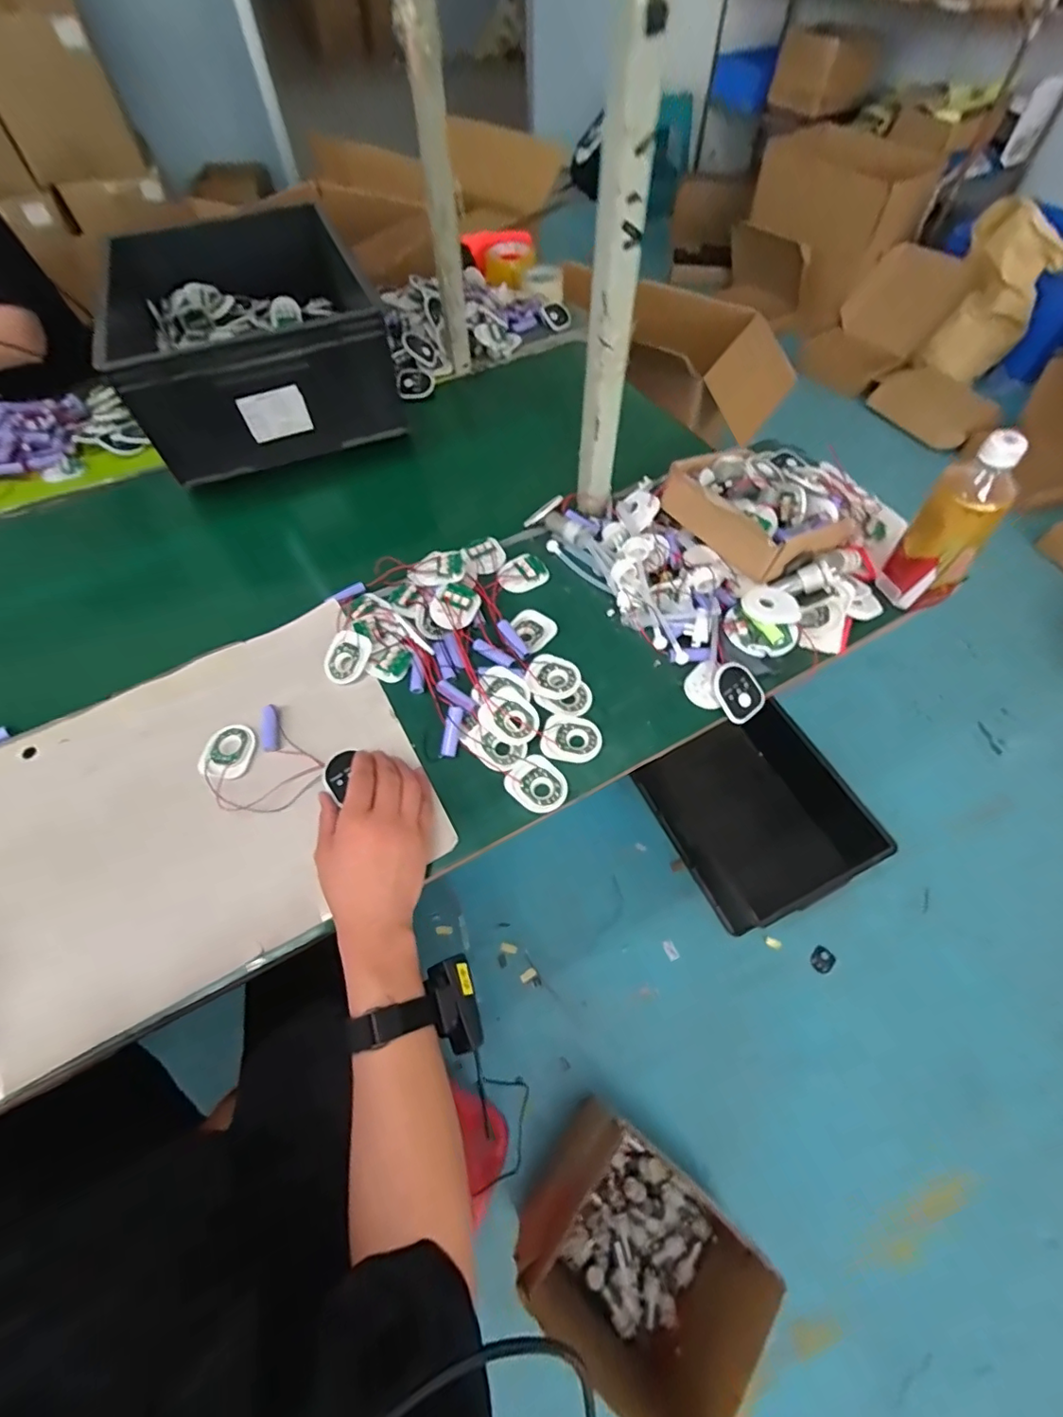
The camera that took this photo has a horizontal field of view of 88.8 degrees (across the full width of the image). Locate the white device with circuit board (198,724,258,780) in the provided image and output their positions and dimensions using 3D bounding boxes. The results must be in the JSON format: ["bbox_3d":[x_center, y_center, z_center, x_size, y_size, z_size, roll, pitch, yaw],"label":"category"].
[{"bbox_3d":[-0.304,0.044,0.548,0.047,0.010,0.057,9,60,5],"label":"white device with circuit board"}]

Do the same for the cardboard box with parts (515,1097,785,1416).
[{"bbox_3d":[0.140,0.803,0.795,0.276,0.305,0.252,36,66,19],"label":"cardboard box with parts"}]

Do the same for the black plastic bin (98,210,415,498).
[{"bbox_3d":[-0.436,-0.585,0.839,0.373,0.166,0.481,-21,62,-11],"label":"black plastic bin"}]

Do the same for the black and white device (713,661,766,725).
[{"bbox_3d":[0.210,-0.017,0.548,0.047,0.010,0.057,-30,96,-12],"label":"black and white device"}]

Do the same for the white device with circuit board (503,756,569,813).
[{"bbox_3d":[0.007,0.072,0.515,0.056,0.009,0.048,38,67,20],"label":"white device with circuit board"}]

